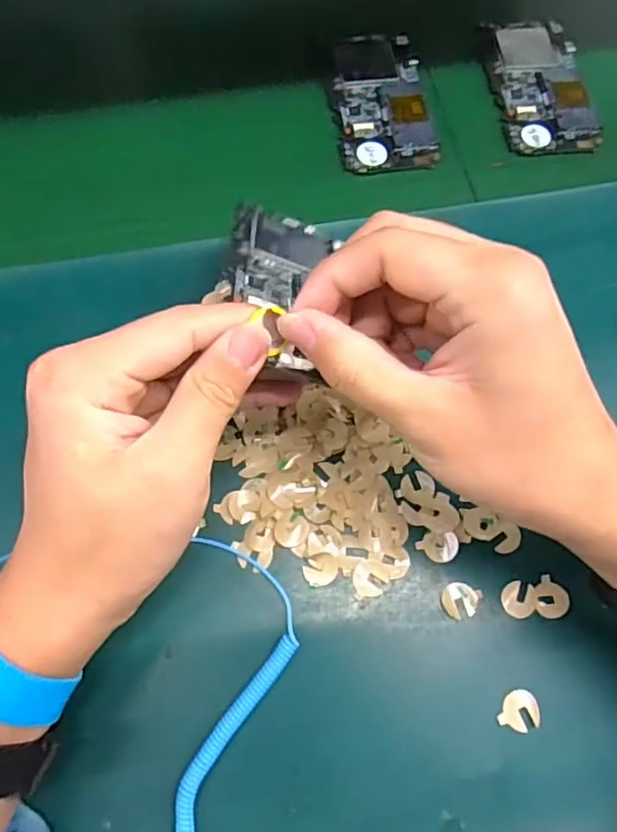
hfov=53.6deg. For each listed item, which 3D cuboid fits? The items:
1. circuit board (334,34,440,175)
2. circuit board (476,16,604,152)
[{"bbox_3d":[0.051,-0.222,0.423,0.062,0.006,0.124,-4,70,-4],"label":"circuit board"},{"bbox_3d":[0.162,-0.235,0.430,0.065,0.012,0.121,-3,67,-2],"label":"circuit board"}]

